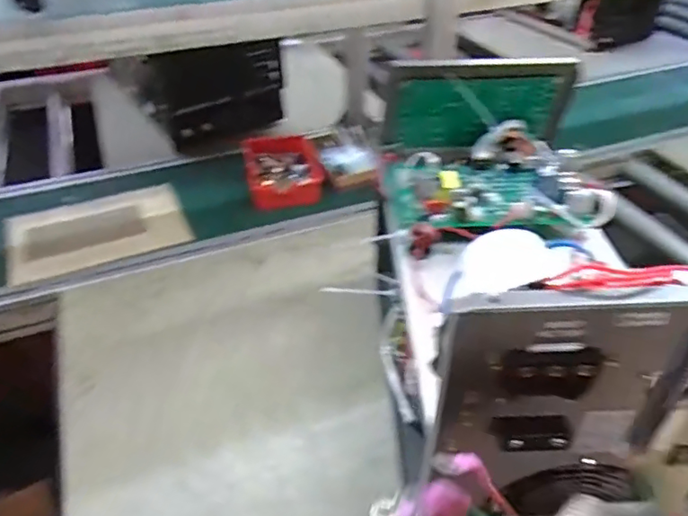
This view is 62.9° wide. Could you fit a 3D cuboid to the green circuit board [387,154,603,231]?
[{"bbox_3d":[0.166,-0.086,0.643,0.227,0.039,0.137,-3,39,-4],"label":"green circuit board"}]

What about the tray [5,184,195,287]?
[{"bbox_3d":[-0.439,-0.047,1.016,0.300,0.030,0.177,-19,53,-30],"label":"tray"}]

